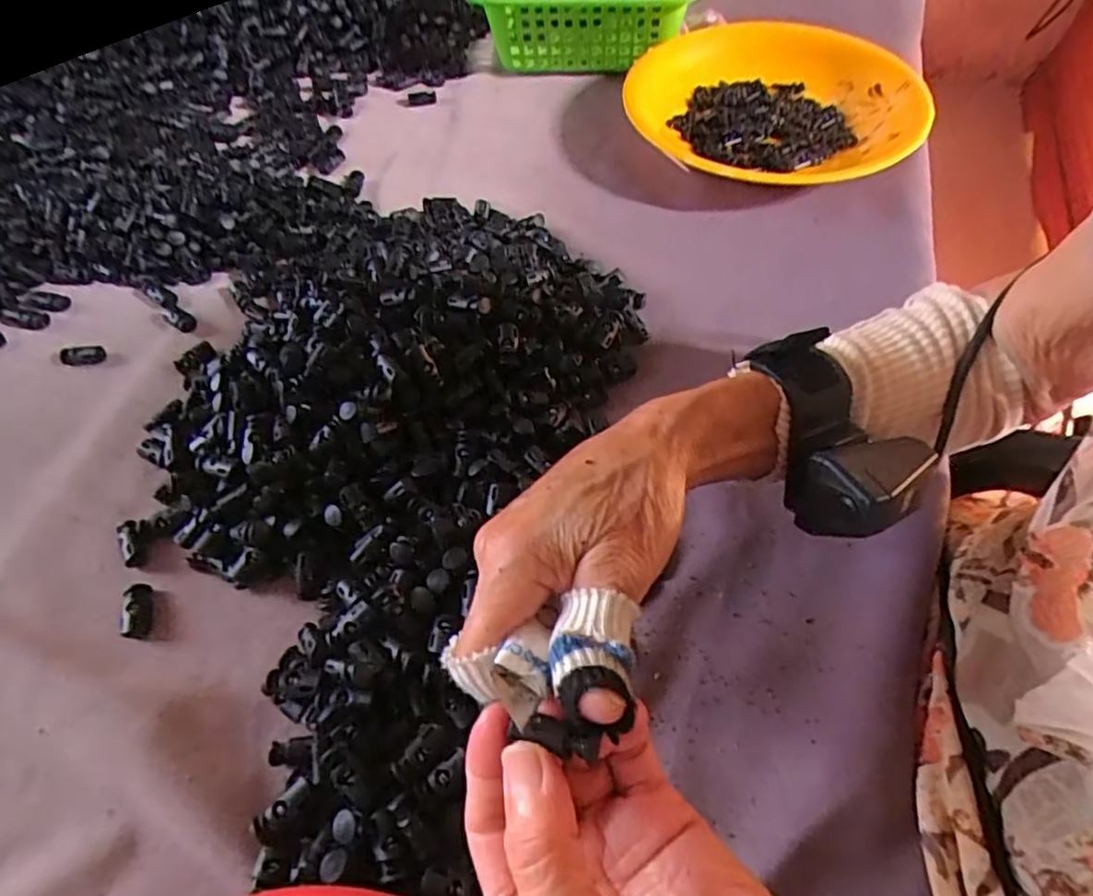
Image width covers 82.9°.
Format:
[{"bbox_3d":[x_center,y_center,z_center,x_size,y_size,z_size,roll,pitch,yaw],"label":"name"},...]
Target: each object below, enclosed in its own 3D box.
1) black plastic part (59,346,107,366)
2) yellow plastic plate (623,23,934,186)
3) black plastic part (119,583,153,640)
[{"bbox_3d":[-0.328,-0.065,0.436,0.030,0.007,0.013,-9,57,-3],"label":"black plastic part"},{"bbox_3d":[0.196,-0.293,0.535,0.236,0.039,0.226,-1,57,2],"label":"yellow plastic plate"},{"bbox_3d":[-0.220,0.086,0.330,0.014,0.007,0.032,-15,58,-7],"label":"black plastic part"}]

